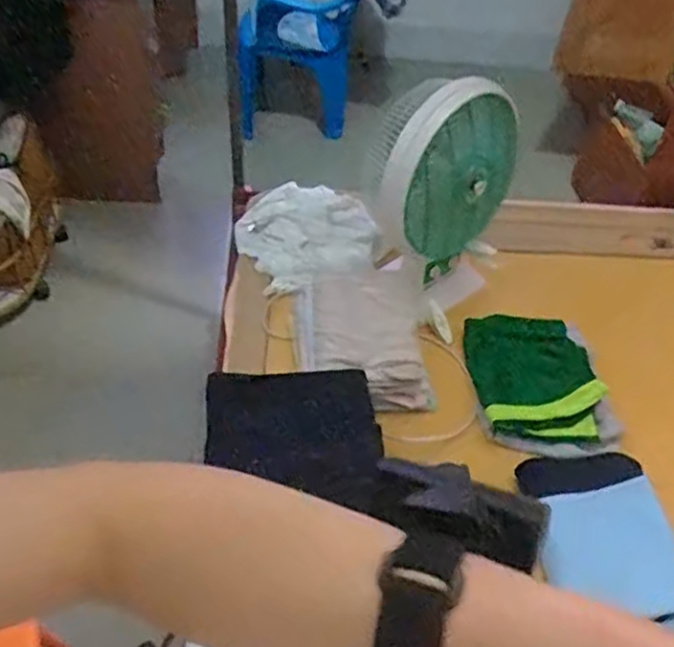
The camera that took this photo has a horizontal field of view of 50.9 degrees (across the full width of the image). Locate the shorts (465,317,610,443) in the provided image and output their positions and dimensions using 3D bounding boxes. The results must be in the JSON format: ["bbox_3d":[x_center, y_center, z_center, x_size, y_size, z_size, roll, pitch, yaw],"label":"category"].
[{"bbox_3d":[0.322,0.076,1.179,0.202,0.028,0.271,-4,46,-10],"label":"shorts"}]

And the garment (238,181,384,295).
[{"bbox_3d":[-0.072,-0.194,1.449,0.264,0.072,0.294,-16,49,-21],"label":"garment"}]

